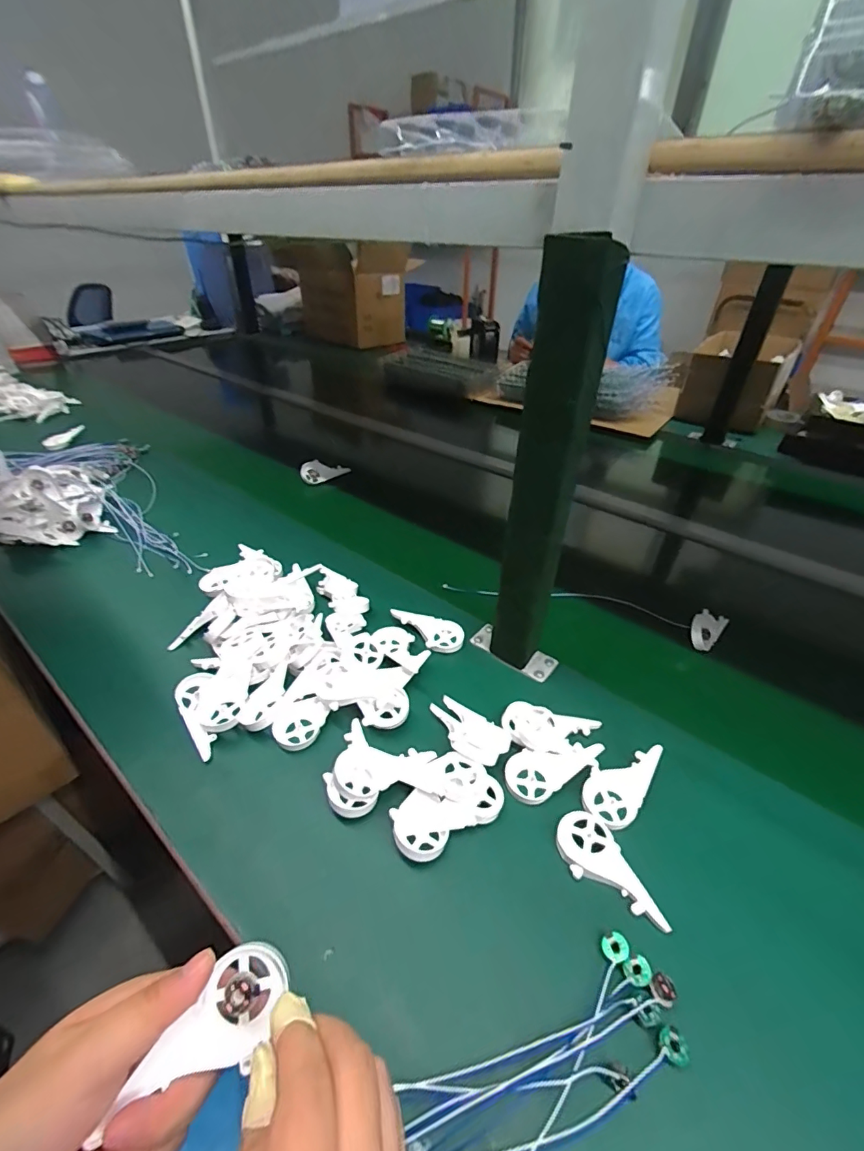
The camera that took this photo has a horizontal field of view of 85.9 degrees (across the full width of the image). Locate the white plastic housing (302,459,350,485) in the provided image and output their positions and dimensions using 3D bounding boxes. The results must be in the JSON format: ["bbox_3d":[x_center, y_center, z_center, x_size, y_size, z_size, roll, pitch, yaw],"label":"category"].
[{"bbox_3d":[-0.212,-0.206,0.926,0.093,0.038,0.033,-7,39,-10],"label":"white plastic housing"}]

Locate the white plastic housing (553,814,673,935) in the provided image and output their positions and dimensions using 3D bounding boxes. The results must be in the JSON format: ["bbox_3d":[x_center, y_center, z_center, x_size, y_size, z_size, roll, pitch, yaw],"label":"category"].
[{"bbox_3d":[0.136,0.233,0.366,0.046,0.012,0.090,-13,41,-15],"label":"white plastic housing"}]

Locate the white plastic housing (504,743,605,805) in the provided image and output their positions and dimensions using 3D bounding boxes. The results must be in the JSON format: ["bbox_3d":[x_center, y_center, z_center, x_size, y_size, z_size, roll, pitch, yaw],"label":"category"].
[{"bbox_3d":[0.113,0.177,0.433,0.095,0.015,0.044,-13,41,-16],"label":"white plastic housing"}]

